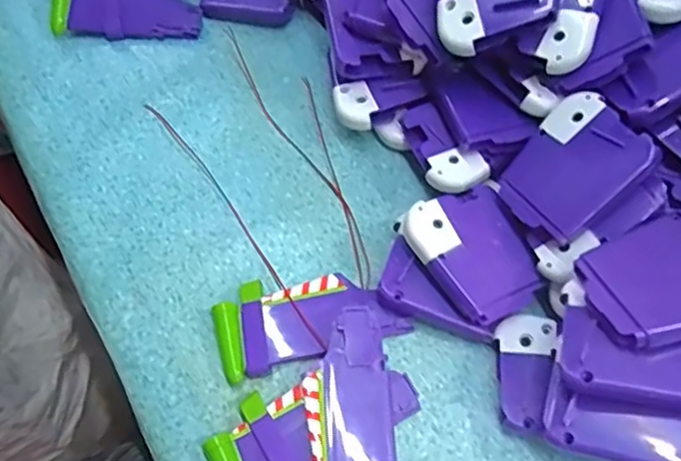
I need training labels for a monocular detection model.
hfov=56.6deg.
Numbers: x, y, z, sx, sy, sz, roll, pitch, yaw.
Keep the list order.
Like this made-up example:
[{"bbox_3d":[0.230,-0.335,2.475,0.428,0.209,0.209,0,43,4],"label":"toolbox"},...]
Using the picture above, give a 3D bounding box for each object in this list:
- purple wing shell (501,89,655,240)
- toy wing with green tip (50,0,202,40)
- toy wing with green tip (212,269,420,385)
[{"bbox_3d":[0.103,-0.028,0.283,0.060,0.006,0.051,-42,55,14],"label":"purple wing shell"},{"bbox_3d":[-0.131,-0.138,0.385,0.087,0.025,0.037,3,64,5],"label":"toy wing with green tip"},{"bbox_3d":[-0.016,0.039,0.295,0.084,0.010,0.041,-16,62,-7],"label":"toy wing with green tip"}]

